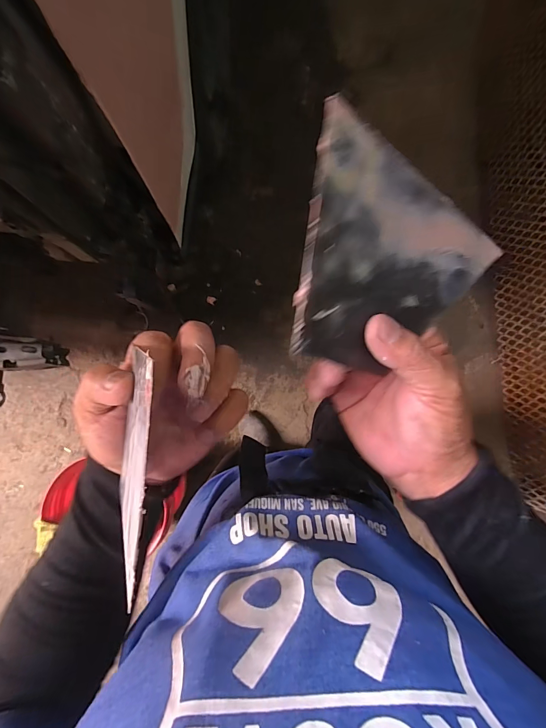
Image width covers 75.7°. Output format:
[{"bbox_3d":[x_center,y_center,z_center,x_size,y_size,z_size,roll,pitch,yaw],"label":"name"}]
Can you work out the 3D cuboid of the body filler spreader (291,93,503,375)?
[{"bbox_3d":[0.059,-0.043,0.182,0.133,0.009,0.097,16,109,-33],"label":"body filler spreader"}]

